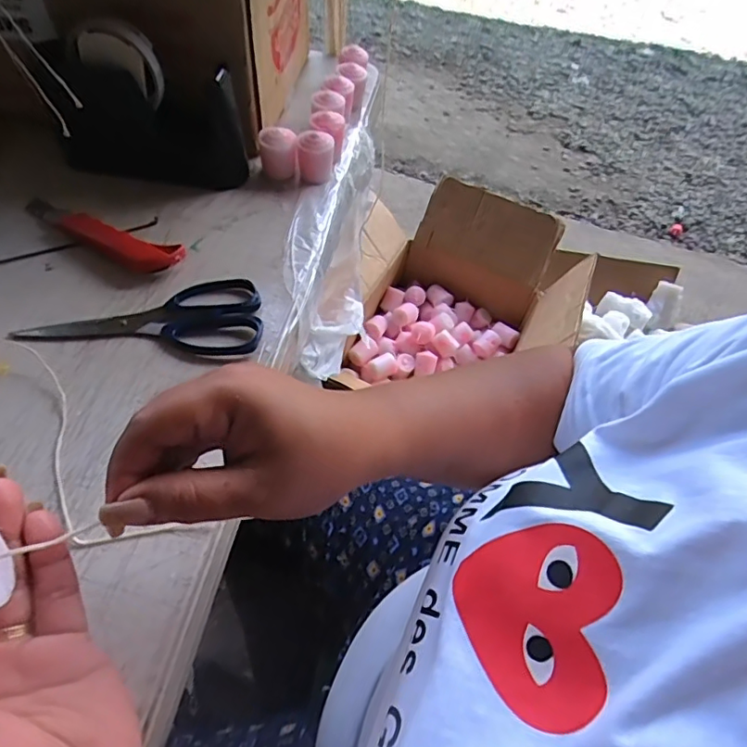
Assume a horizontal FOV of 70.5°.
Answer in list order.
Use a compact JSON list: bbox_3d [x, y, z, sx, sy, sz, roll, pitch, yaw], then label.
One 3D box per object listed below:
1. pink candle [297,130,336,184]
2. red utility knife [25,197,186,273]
[{"bbox_3d":[-0.060,-0.225,0.549,0.036,0.046,0.033,1,53,-5],"label":"pink candle"},{"bbox_3d":[-0.250,-0.128,0.471,0.180,0.020,0.036,25,55,13],"label":"red utility knife"}]

